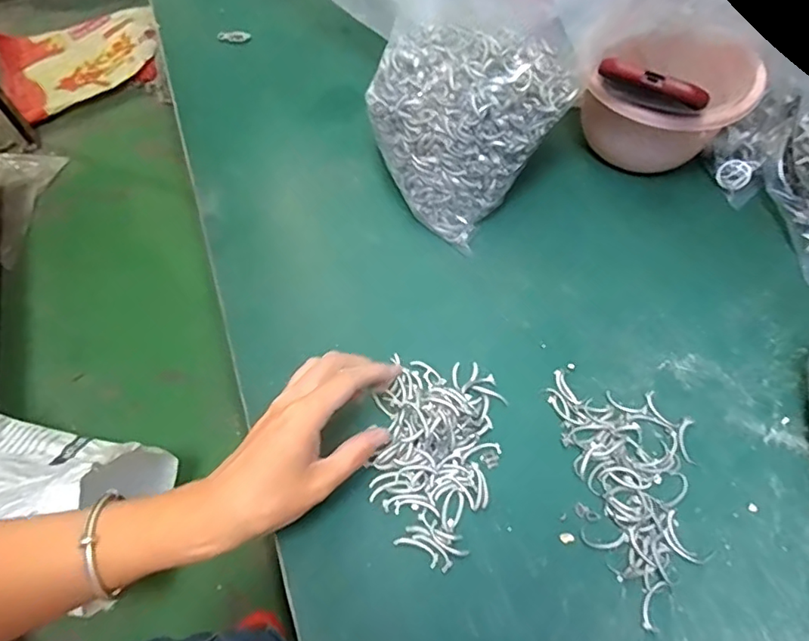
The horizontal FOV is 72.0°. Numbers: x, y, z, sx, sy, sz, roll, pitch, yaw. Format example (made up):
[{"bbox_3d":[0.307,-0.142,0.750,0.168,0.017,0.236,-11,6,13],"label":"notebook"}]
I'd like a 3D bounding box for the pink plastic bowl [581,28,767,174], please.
[{"bbox_3d":[0.217,-0.179,0.487,0.134,0.107,0.104,3,59,3],"label":"pink plastic bowl"}]

